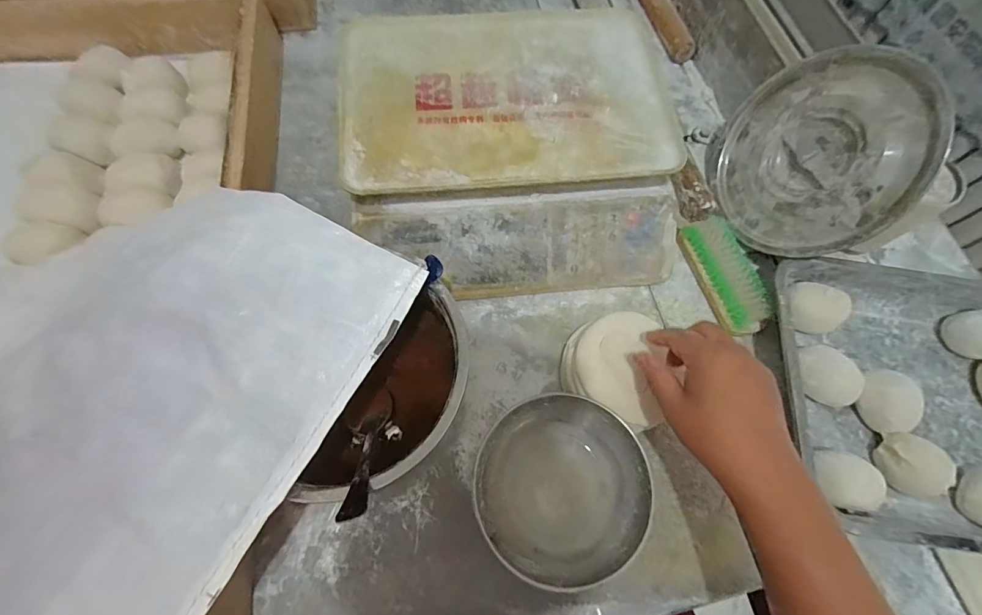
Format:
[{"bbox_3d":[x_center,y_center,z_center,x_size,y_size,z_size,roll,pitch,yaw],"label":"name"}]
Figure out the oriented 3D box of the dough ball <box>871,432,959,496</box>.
[{"bbox_3d":[0.388,0.143,0.403,0.054,0.038,0.054,1,68,-2],"label":"dough ball"}]

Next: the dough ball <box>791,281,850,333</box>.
[{"bbox_3d":[0.335,0.000,0.456,0.050,0.046,0.053,-13,70,-8],"label":"dough ball"}]

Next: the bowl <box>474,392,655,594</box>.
[{"bbox_3d":[0.058,0.154,0.379,0.136,0.064,0.144,1,68,-2],"label":"bowl"}]

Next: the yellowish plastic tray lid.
[{"bbox_3d":[0.015,-0.223,0.454,0.327,0.012,0.242,-3,69,-4],"label":"yellowish plastic tray lid"}]

